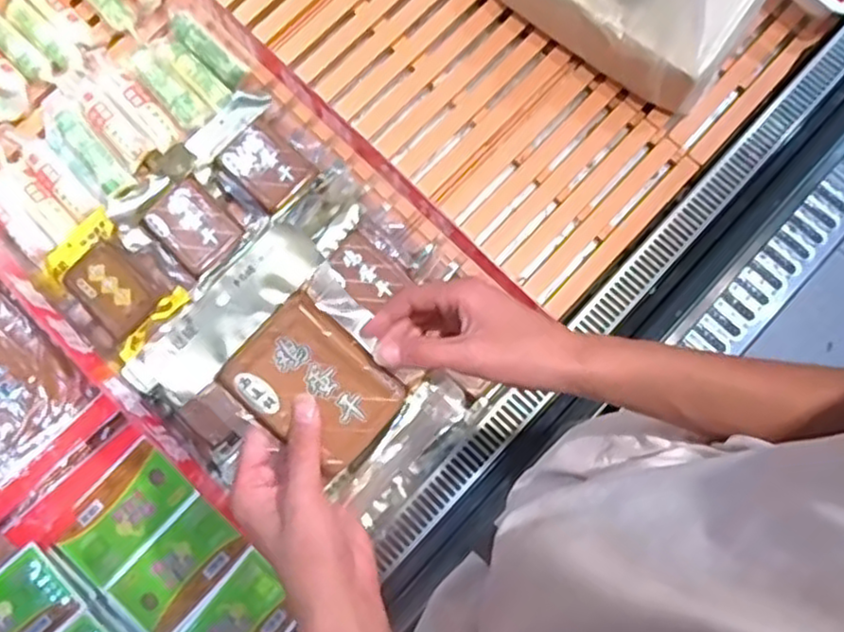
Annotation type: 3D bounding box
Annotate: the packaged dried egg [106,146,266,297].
[{"bbox_3d":[-0.275,-0.112,0.831,0.151,0.022,0.121,40,80,7],"label":"packaged dried egg"}]

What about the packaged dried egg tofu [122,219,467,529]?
[{"bbox_3d":[-0.072,0.049,0.460,0.129,0.017,0.180,-45,104,-5],"label":"packaged dried egg tofu"}]

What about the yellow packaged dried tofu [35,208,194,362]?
[{"bbox_3d":[-0.359,-0.038,0.825,0.158,0.023,0.101,42,80,7],"label":"yellow packaged dried tofu"}]

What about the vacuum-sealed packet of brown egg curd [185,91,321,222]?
[{"bbox_3d":[-0.195,-0.190,0.843,0.146,0.026,0.104,44,80,7],"label":"vacuum-sealed packet of brown egg curd"}]

